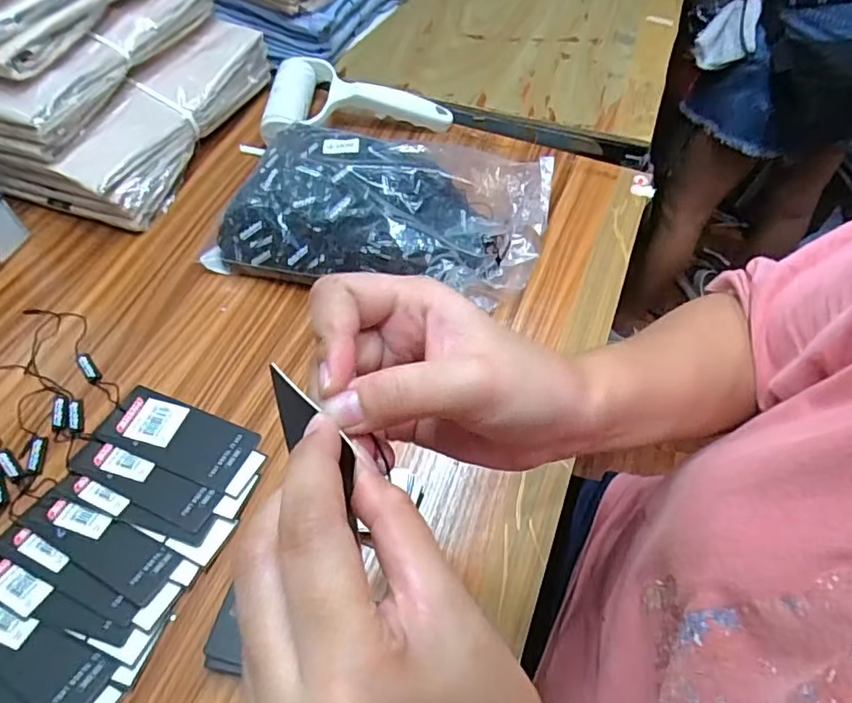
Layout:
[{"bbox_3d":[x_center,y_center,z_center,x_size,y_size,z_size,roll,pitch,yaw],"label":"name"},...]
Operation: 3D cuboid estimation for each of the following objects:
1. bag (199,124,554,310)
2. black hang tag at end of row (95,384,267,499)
[{"bbox_3d":[-0.037,-0.121,0.485,0.276,0.074,0.150,8,56,5],"label":"bag"},{"bbox_3d":[-0.172,0.060,0.398,0.117,0.006,0.049,19,58,11],"label":"black hang tag at end of row"}]

